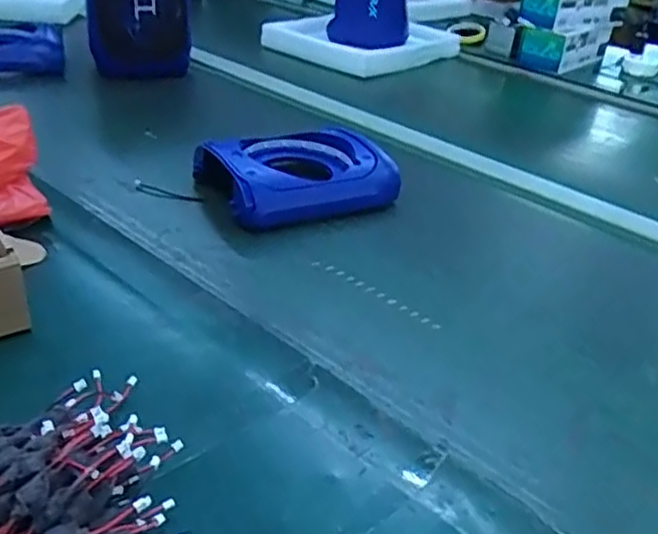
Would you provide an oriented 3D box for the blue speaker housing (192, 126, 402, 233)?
[{"bbox_3d":[-0.039,-0.123,0.894,0.236,0.077,0.159,-14,38,-28],"label":"blue speaker housing"}]

